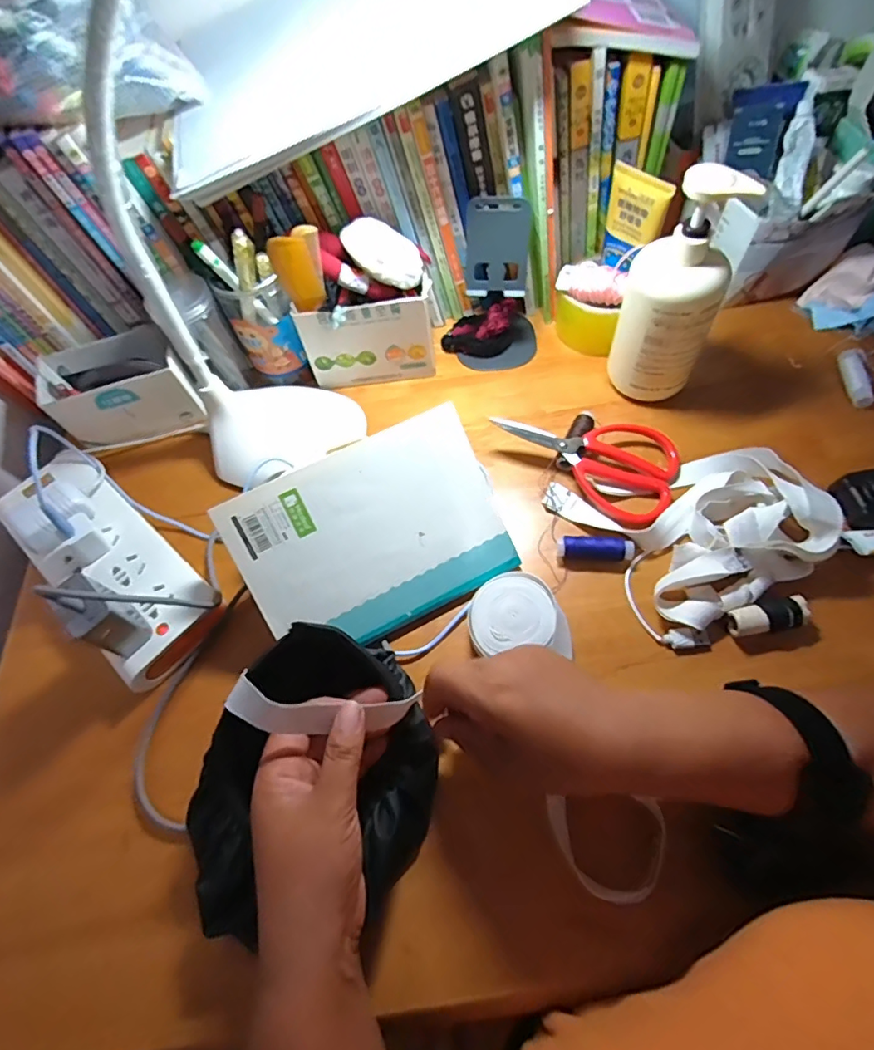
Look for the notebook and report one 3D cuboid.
[{"bbox_3d":[-0.047,0.009,0.407,0.197,0.007,0.142,-27,98,-12],"label":"notebook"}]

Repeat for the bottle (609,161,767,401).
[{"bbox_3d":[0.196,-0.191,0.445,0.072,0.197,0.069,13,63,13],"label":"bottle"}]

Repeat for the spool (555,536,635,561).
[{"bbox_3d":[0.129,0.020,0.431,0.061,0.019,0.017,2,61,7],"label":"spool"}]

